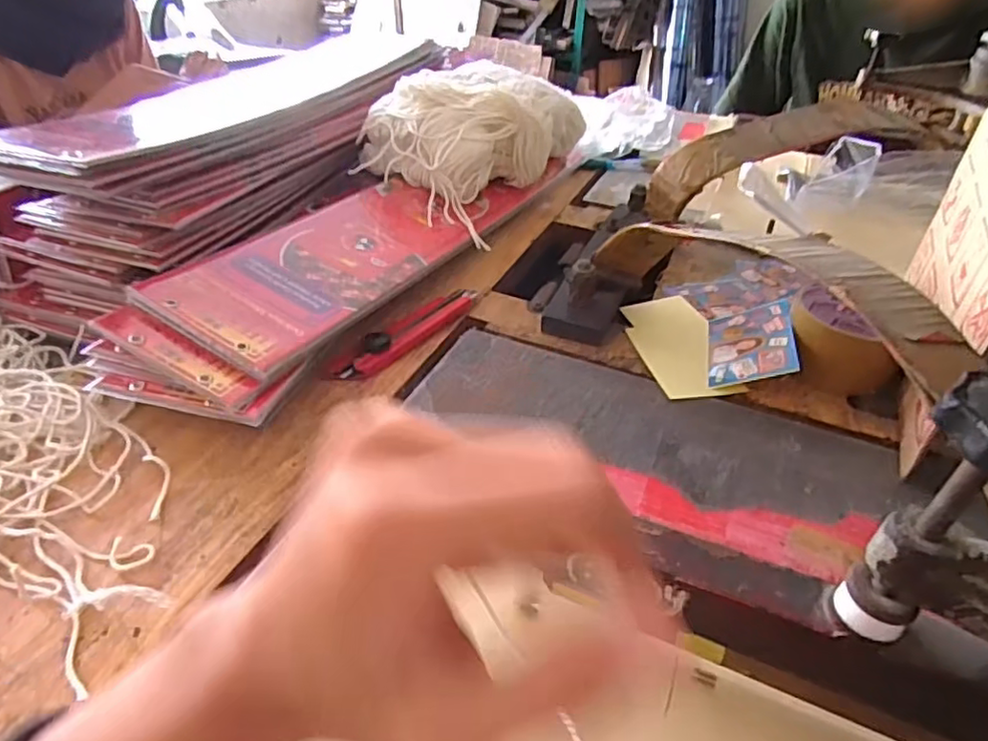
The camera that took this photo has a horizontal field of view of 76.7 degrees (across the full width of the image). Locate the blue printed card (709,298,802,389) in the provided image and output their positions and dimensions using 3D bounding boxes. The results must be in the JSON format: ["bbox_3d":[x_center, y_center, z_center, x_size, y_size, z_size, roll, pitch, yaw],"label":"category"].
[{"bbox_3d":[0.191,-0.023,0.465,0.059,0.007,0.091,-14,32,28],"label":"blue printed card"}]

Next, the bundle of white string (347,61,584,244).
[{"bbox_3d":[-0.024,-0.245,0.643,0.162,0.088,0.259,17,40,17],"label":"bundle of white string"}]

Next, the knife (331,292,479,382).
[{"bbox_3d":[-0.060,-0.035,0.478,0.024,0.019,0.142,25,43,25],"label":"knife"}]

